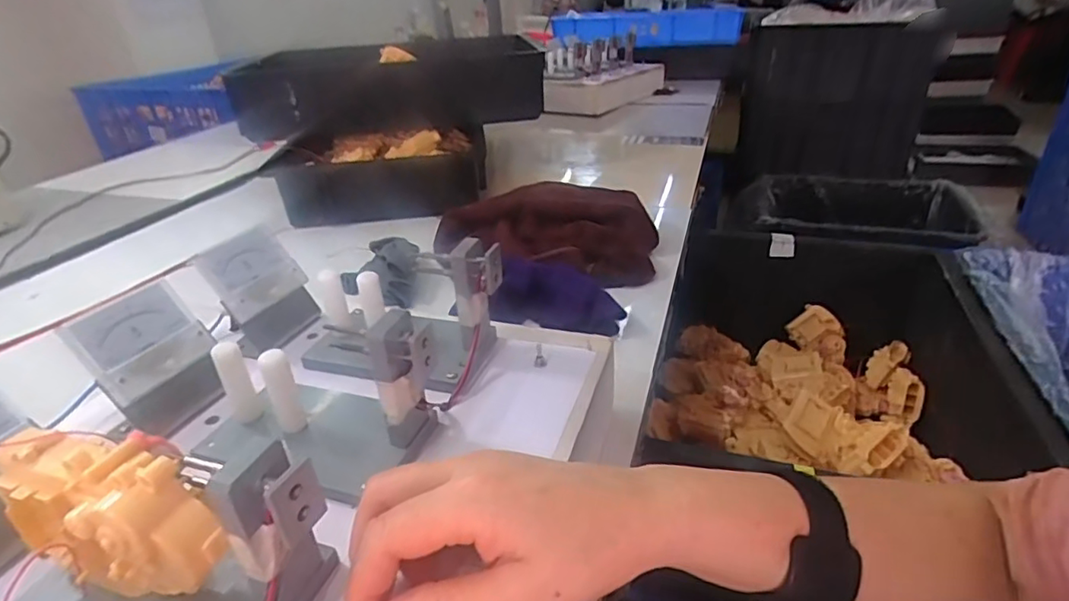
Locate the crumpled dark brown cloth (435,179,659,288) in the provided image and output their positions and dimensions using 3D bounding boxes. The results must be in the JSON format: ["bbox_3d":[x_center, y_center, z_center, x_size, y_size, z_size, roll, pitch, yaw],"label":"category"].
[{"bbox_3d":[0.022,-0.090,0.708,0.270,0.060,0.204,12,33,25],"label":"crumpled dark brown cloth"}]

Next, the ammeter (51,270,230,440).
[{"bbox_3d":[-0.233,0.038,0.351,0.048,0.074,0.067,8,31,19],"label":"ammeter"}]

